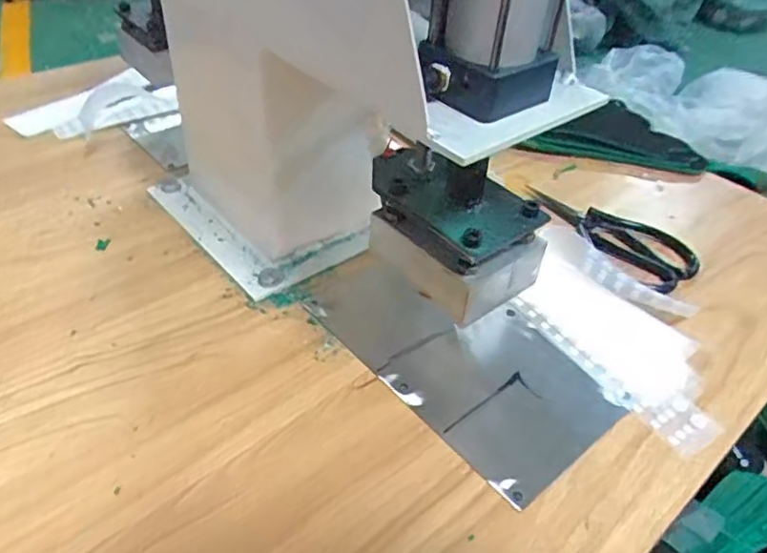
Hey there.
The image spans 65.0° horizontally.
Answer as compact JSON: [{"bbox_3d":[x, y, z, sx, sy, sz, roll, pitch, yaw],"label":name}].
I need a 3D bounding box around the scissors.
[{"bbox_3d":[0.222,-0.048,0.603,0.078,0.021,0.176,-30,53,-33],"label":"scissors"}]

